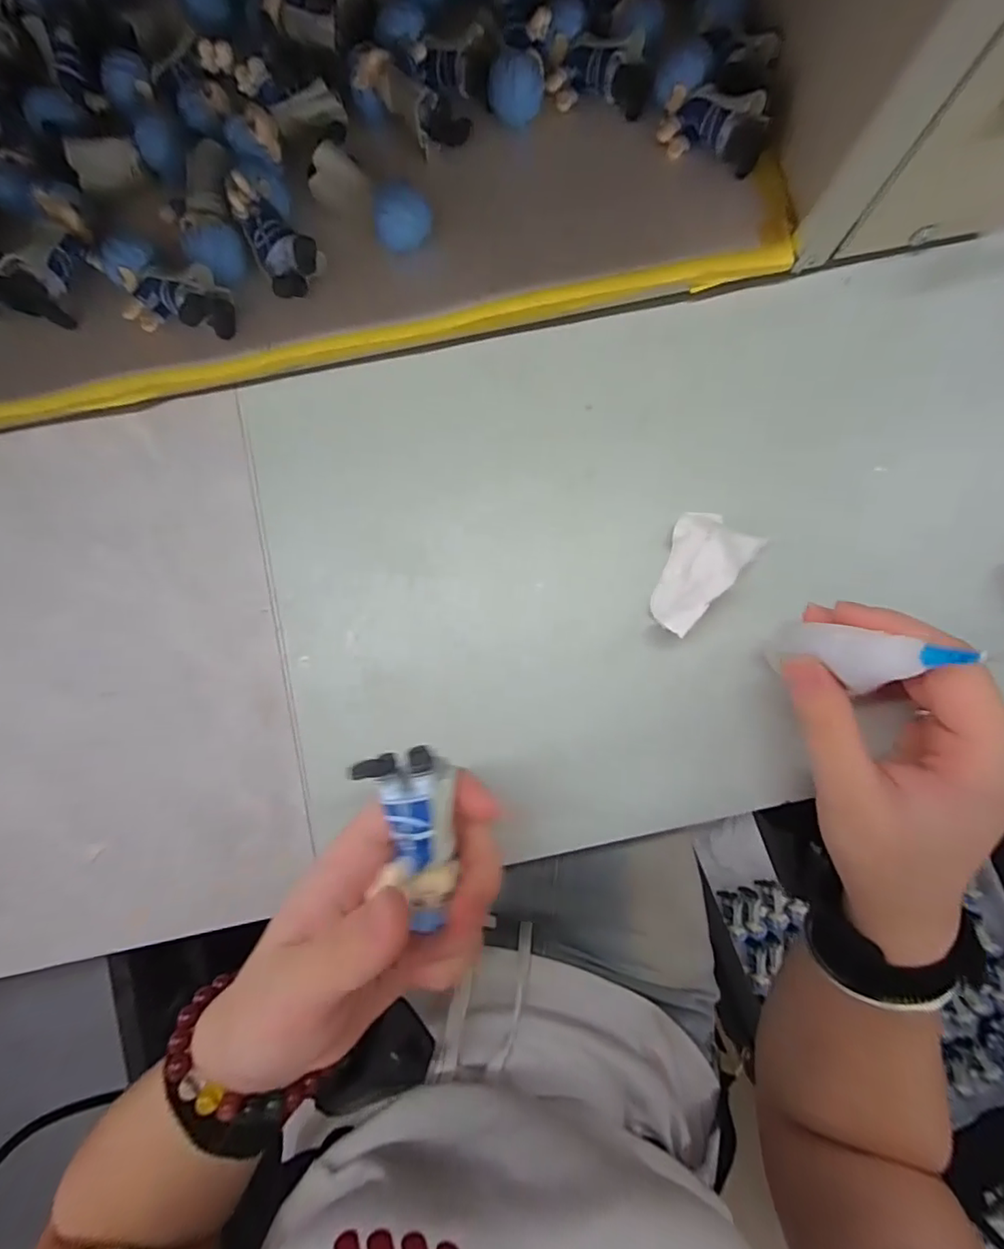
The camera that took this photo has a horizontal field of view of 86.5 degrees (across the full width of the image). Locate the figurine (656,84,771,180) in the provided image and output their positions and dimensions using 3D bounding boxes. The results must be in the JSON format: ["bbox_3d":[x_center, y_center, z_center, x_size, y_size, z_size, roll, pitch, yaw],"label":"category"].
[{"bbox_3d":[0.099,-0.233,0.251,0.048,0.026,0.020,25,90,13],"label":"figurine"}]

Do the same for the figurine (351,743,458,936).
[{"bbox_3d":[-0.029,0.072,0.178,0.029,0.018,0.057,-12,82,0],"label":"figurine"}]

